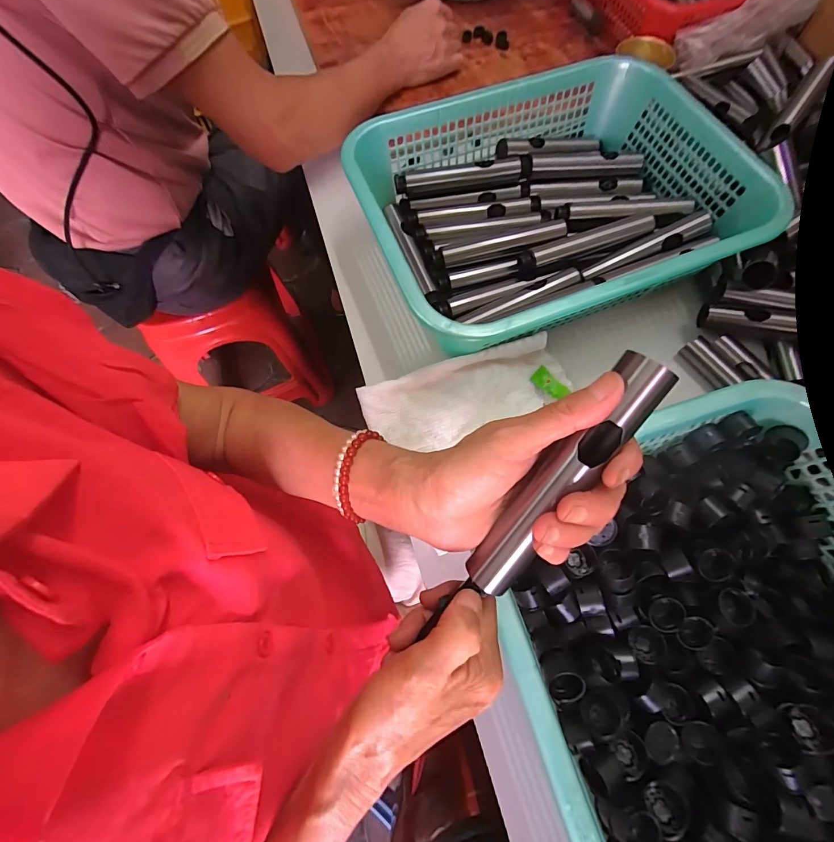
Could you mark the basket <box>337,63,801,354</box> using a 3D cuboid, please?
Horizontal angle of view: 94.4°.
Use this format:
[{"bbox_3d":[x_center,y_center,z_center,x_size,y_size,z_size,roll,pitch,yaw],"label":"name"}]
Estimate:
[{"bbox_3d":[0.140,-0.237,0.425,0.386,0.091,0.302,-19,68,-5],"label":"basket"}]

